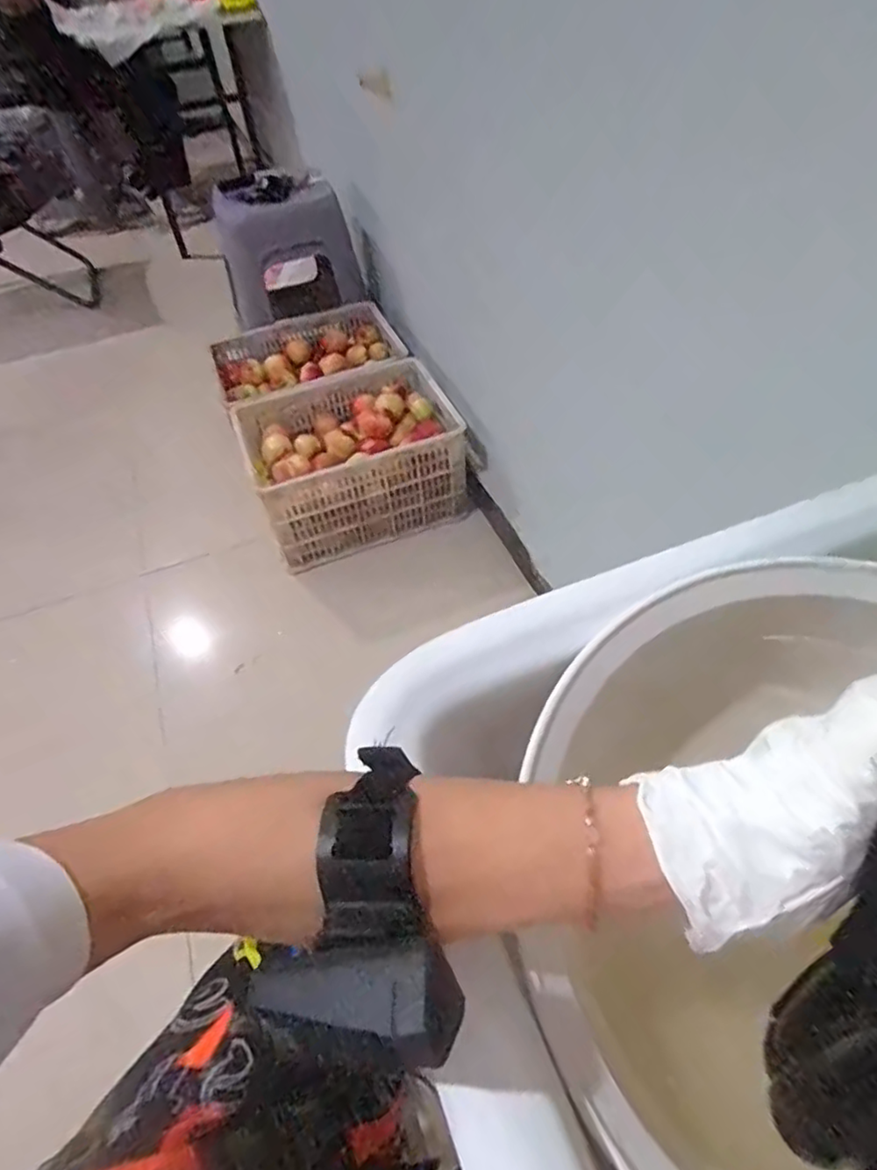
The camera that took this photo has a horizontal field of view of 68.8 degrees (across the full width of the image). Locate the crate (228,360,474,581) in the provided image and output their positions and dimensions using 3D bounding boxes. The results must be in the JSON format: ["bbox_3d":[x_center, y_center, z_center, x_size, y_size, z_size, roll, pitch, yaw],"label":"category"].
[{"bbox_3d":[-0.193,-0.288,1.536,0.470,0.268,0.330,-21,51,-12],"label":"crate"}]

